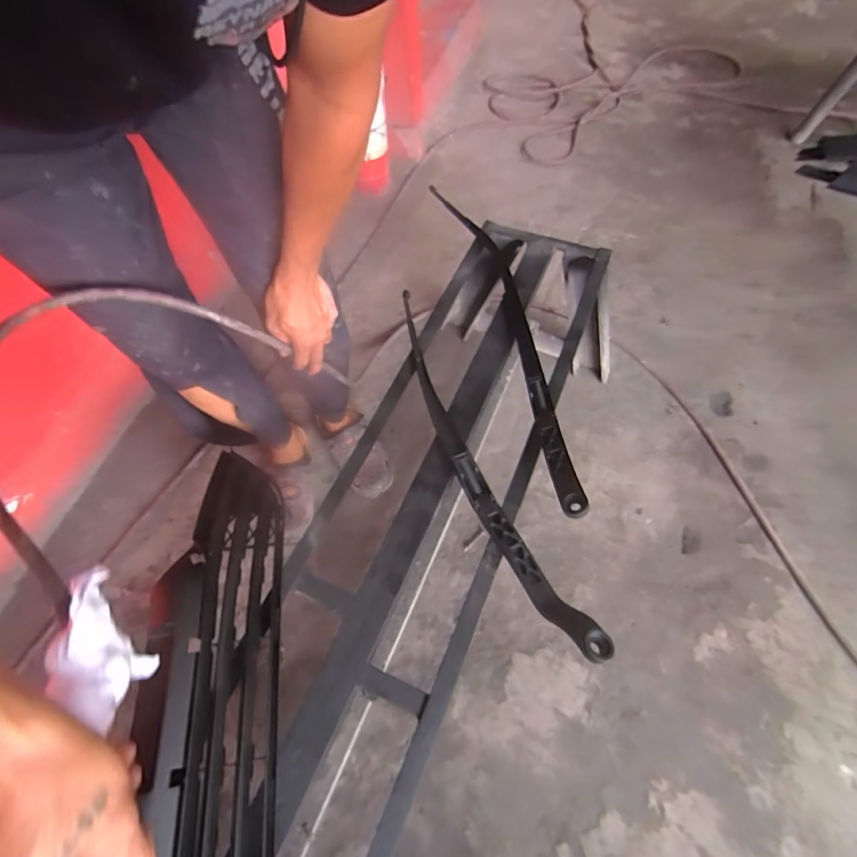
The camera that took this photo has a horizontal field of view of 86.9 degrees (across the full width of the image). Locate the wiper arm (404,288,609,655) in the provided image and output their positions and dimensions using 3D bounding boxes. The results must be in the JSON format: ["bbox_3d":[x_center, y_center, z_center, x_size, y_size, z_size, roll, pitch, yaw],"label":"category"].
[{"bbox_3d":[0.056,0.025,0.649,0.061,0.081,0.609,-22,64,-7],"label":"wiper arm"}]

